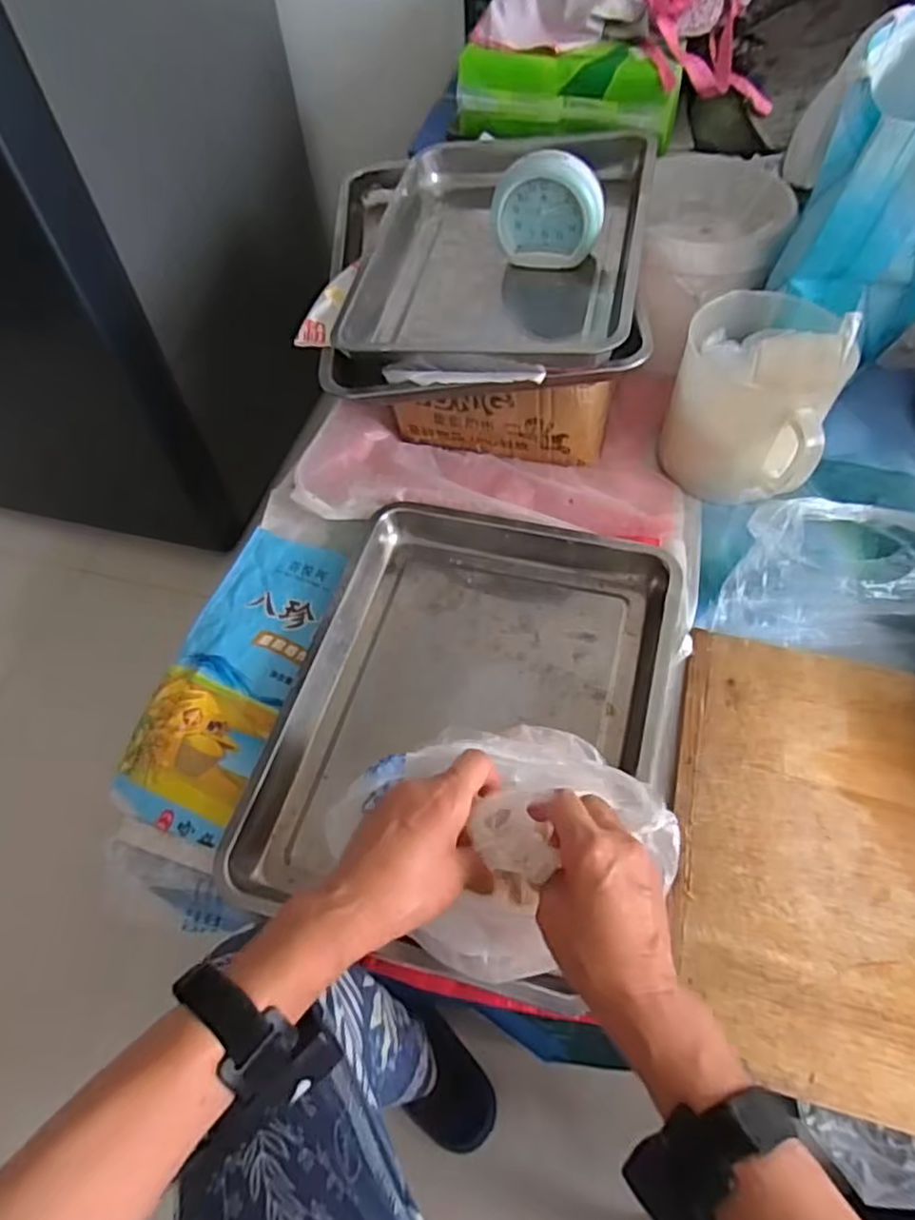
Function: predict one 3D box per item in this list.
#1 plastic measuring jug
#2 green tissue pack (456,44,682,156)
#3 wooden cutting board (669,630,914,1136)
[{"bbox_3d":[0.322,-0.233,0.760,0.152,0.174,0.187,21,62,15],"label":"plastic measuring jug"},{"bbox_3d":[0.136,-0.638,0.862,0.265,0.081,0.072,14,60,12],"label":"green tissue pack"},{"bbox_3d":[0.454,0.229,0.555,0.546,0.013,0.364,12,60,10],"label":"wooden cutting board"}]

